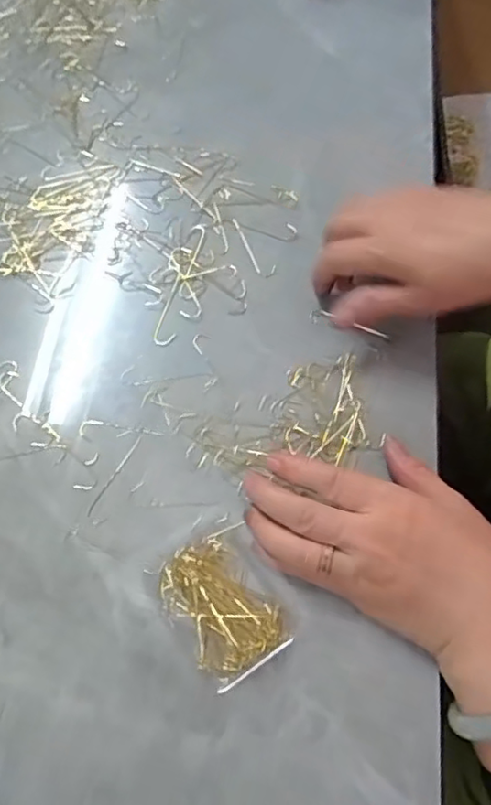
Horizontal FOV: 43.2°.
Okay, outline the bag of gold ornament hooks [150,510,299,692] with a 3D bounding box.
[{"bbox_3d":[-0.013,0.108,0.348,0.063,0.015,0.081,-32,67,-12],"label":"bag of gold ornament hooks"}]

